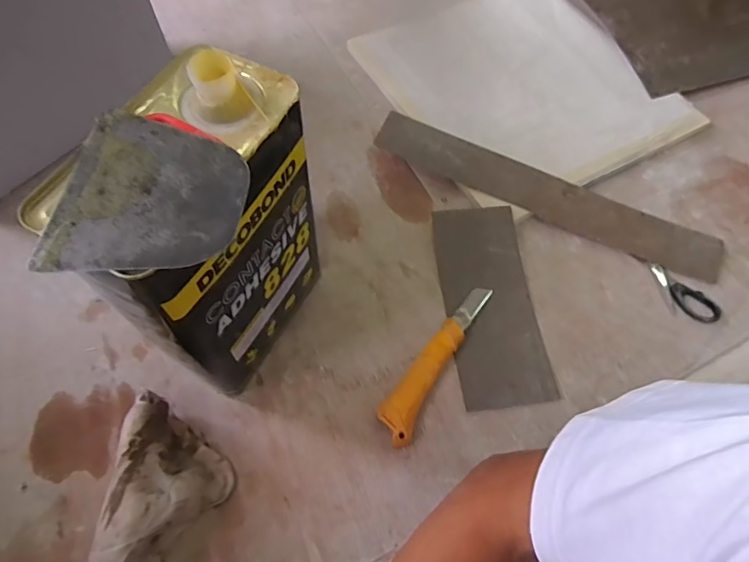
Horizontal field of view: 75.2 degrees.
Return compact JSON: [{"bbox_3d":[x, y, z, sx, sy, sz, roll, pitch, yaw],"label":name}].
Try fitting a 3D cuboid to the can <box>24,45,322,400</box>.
[{"bbox_3d":[-0.120,-0.020,0.384,0.099,0.260,0.174,17,62,7],"label":"can"}]

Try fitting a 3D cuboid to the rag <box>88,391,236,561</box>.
[{"bbox_3d":[-0.167,0.176,0.390,0.081,0.058,0.154,6,61,1],"label":"rag"}]

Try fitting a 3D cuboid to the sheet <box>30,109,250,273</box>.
[{"bbox_3d":[-0.121,-0.049,0.268,0.096,0.004,0.099,4,65,-1],"label":"sheet"}]

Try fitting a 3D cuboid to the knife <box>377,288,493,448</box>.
[{"bbox_3d":[0.061,0.074,0.475,0.036,0.019,0.180,31,65,14],"label":"knife"}]

